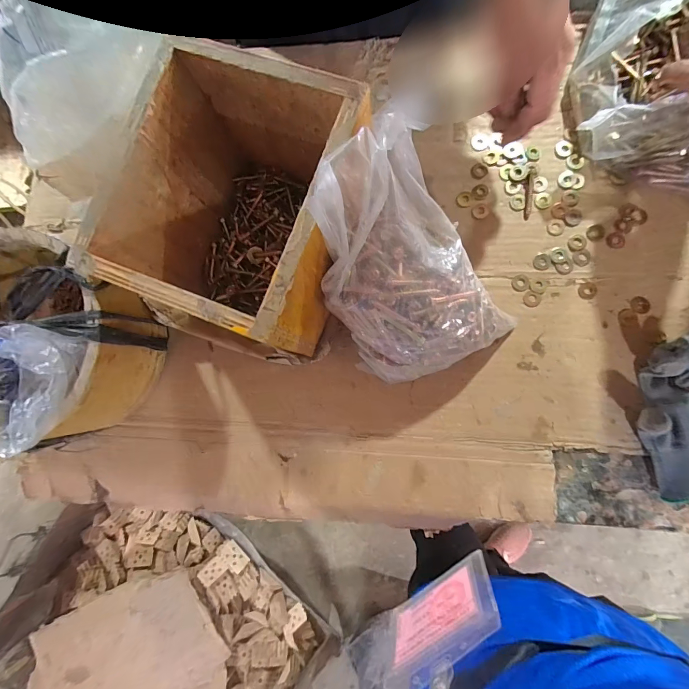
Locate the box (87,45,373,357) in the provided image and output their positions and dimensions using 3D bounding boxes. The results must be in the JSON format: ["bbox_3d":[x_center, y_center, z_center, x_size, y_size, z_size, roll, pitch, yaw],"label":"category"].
[{"bbox_3d":[-0.091,-0.121,0.355,0.182,0.177,0.202,22,87,8],"label":"box"}]

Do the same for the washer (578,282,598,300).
[{"bbox_3d":[0.271,-0.060,0.388,0.019,0.004,0.018,-1,84,7],"label":"washer"}]

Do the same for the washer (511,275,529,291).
[{"bbox_3d":[0.201,-0.070,0.398,0.019,0.004,0.019,-1,84,7],"label":"washer"}]

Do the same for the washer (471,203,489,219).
[{"bbox_3d":[0.161,-0.158,0.413,0.021,0.004,0.018,-17,83,5],"label":"washer"}]

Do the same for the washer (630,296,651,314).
[{"bbox_3d":[0.322,-0.043,0.379,0.018,0.004,0.020,-34,82,3],"label":"washer"}]

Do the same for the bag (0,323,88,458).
[{"bbox_3d":[-0.308,0.040,0.329,0.089,0.038,0.118,20,87,8],"label":"bag"}]

